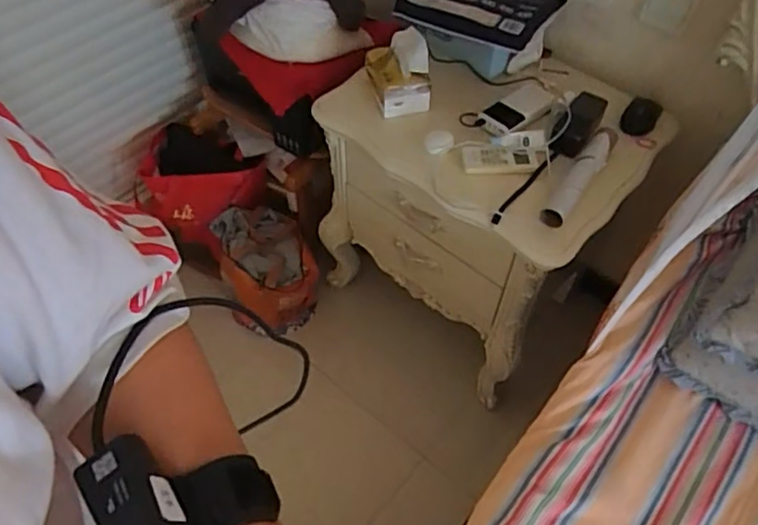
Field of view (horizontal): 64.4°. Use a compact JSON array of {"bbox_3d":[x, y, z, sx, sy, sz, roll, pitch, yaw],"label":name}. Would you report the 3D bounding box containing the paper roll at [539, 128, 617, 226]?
[{"bbox_3d":[0.351,-0.153,1.040,0.049,0.041,0.246,32,60,21],"label":"paper roll"}]

